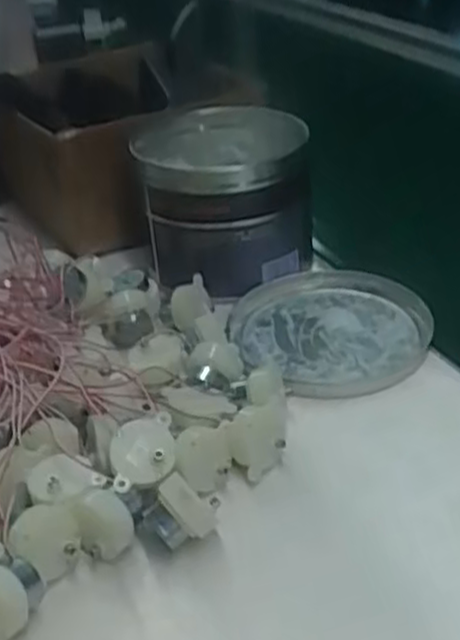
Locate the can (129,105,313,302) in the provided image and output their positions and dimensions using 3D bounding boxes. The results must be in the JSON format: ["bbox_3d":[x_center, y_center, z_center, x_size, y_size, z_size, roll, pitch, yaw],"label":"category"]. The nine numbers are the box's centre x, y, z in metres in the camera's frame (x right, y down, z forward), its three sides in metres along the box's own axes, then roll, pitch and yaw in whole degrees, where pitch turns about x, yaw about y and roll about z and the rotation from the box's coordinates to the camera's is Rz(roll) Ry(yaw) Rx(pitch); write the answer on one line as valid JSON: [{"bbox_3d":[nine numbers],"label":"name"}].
[{"bbox_3d":[-0.001,-0.087,0.603,0.123,0.110,0.154,-4,32,2],"label":"can"}]

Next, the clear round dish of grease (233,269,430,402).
[{"bbox_3d":[0.067,0.005,0.530,0.129,0.015,0.136,-3,32,2],"label":"clear round dish of grease"}]

